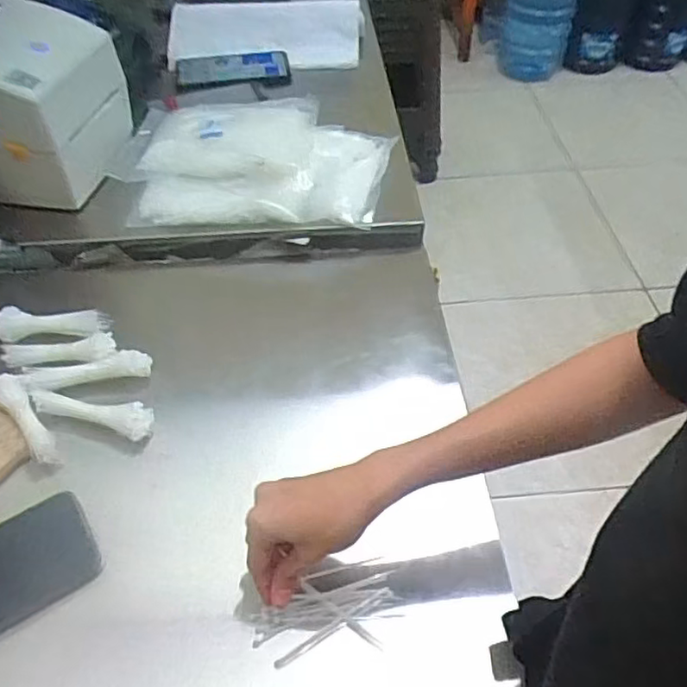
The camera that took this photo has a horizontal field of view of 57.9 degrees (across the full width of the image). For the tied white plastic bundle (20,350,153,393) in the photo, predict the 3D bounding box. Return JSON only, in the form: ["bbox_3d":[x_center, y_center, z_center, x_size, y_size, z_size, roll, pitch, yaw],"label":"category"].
[{"bbox_3d":[-0.243,0.027,0.592,0.113,0.014,0.024,-11,50,-8],"label":"tied white plastic bundle"}]

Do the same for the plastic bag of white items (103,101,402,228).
[{"bbox_3d":[-0.115,-0.246,0.783,0.340,0.051,0.248,1,49,1],"label":"plastic bag of white items"}]

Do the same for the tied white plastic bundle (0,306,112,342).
[{"bbox_3d":[-0.303,-0.022,0.642,0.114,0.023,0.026,-6,50,-4],"label":"tied white plastic bundle"}]

